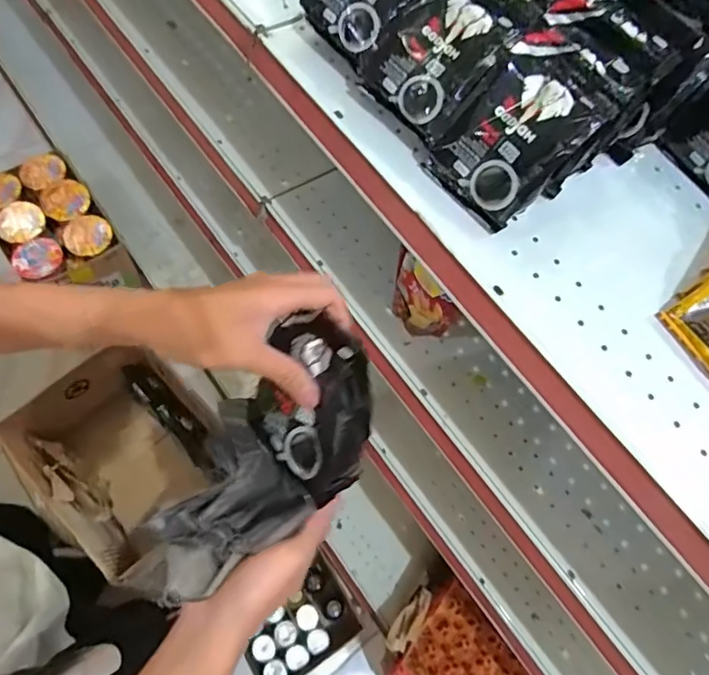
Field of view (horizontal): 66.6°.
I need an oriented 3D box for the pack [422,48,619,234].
[{"bbox_3d":[0.125,-0.152,0.407,0.081,0.019,0.126,48,111,11],"label":"pack"}]

